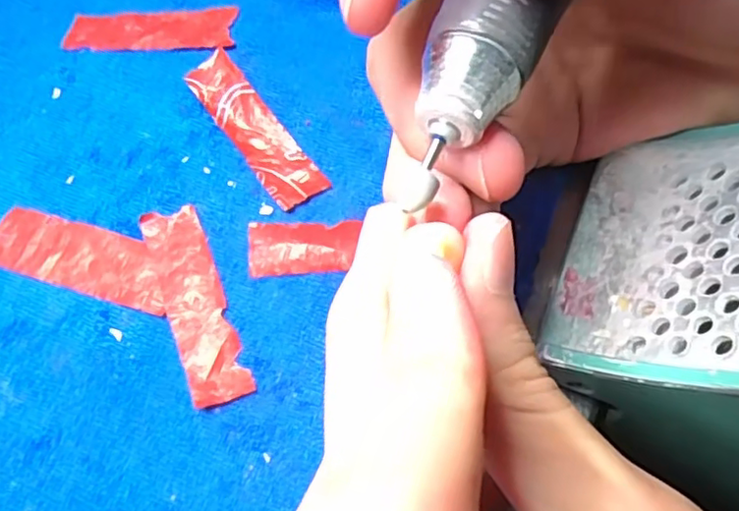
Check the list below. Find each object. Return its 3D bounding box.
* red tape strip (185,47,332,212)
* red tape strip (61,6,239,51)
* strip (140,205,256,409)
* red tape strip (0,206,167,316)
[{"bbox_3d":[-0.036,-0.039,0.188,0.016,0.008,0.058,-35,67,-13],"label":"red tape strip"},{"bbox_3d":[-0.075,-0.078,0.209,0.058,0.004,0.016,1,64,4],"label":"red tape strip"},{"bbox_3d":[-0.047,0.012,0.166,0.015,0.004,0.058,-22,65,-7],"label":"strip"},{"bbox_3d":[-0.082,0.000,0.173,0.057,0.004,0.019,14,65,11],"label":"red tape strip"}]

